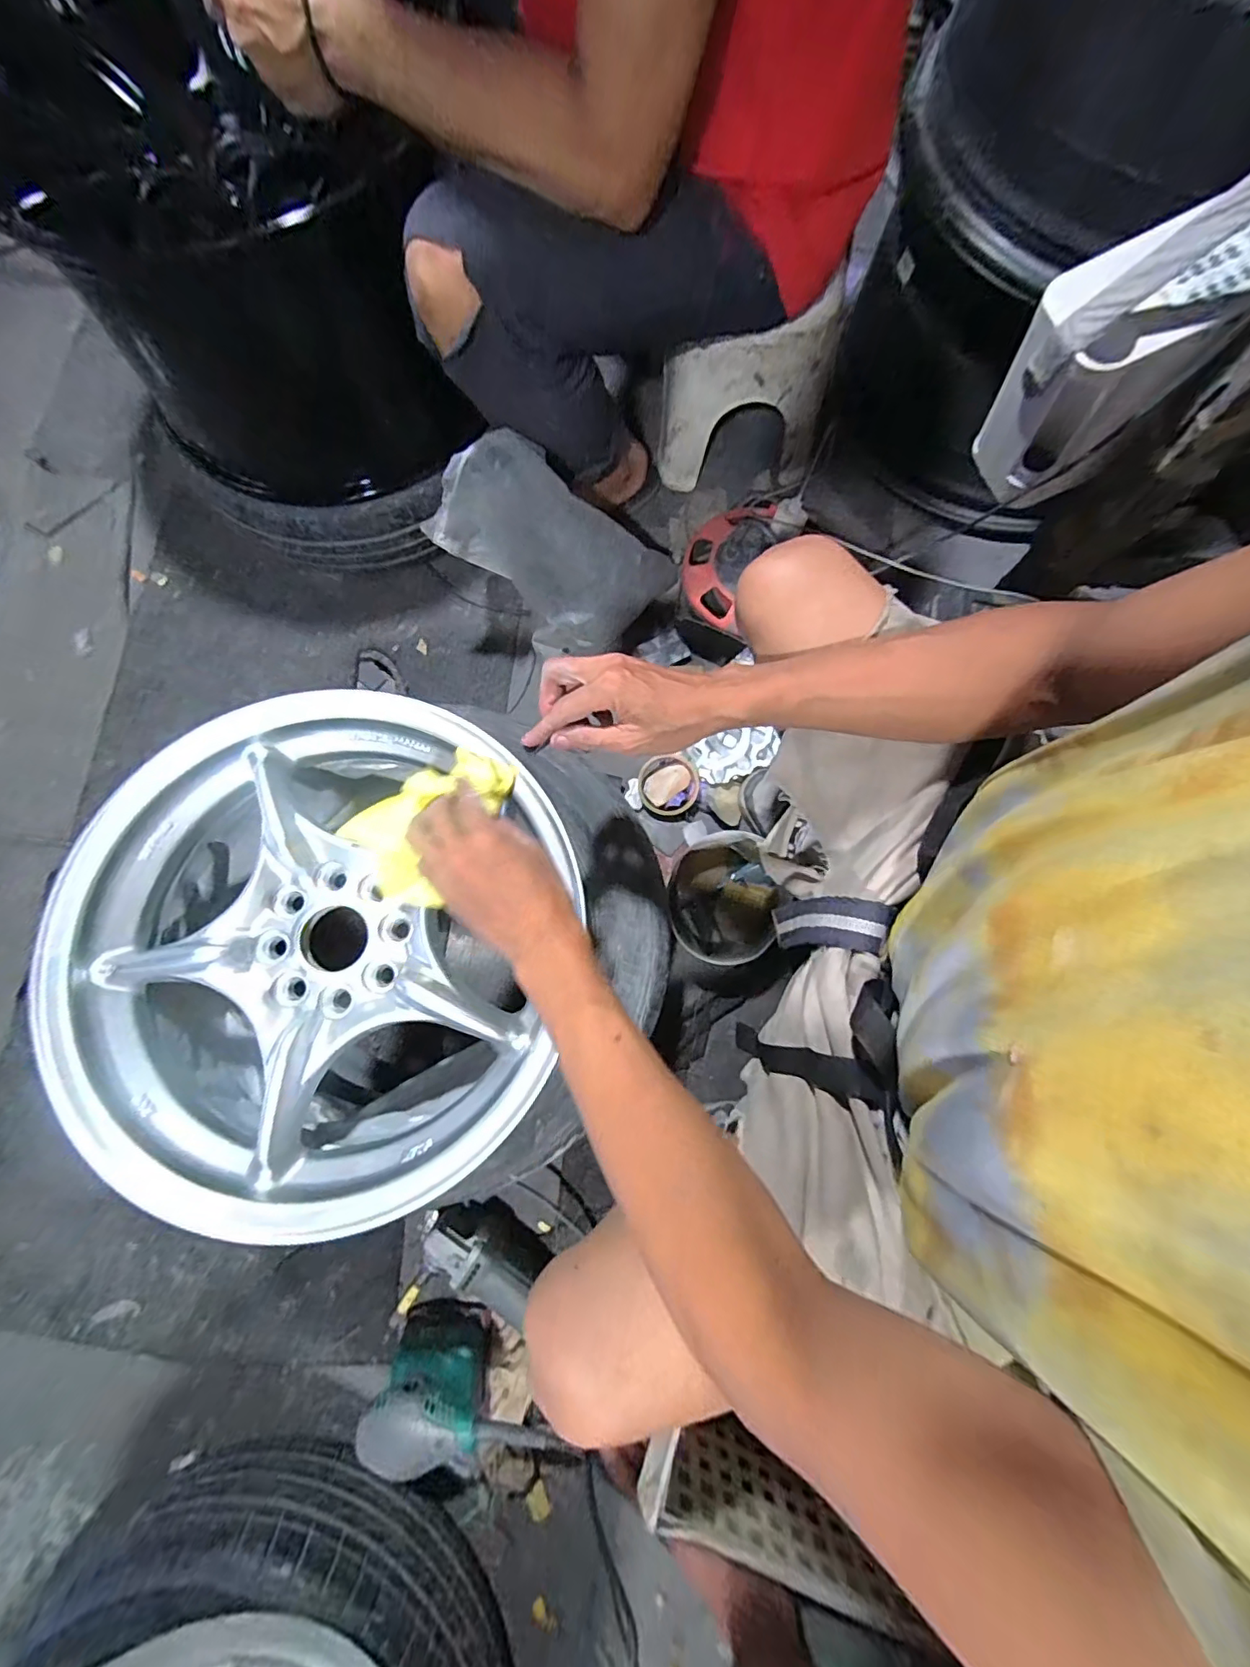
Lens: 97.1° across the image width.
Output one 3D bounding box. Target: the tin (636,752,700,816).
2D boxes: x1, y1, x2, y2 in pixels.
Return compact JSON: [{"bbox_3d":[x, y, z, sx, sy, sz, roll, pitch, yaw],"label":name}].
[{"bbox_3d":[0.062,-0.070,0.772,0.082,0.026,0.089,0,79,0],"label":"tin"}]

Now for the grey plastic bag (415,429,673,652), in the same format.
[{"bbox_3d":[-0.097,-0.352,0.726,0.191,0.316,0.086,-34,46,33],"label":"grey plastic bag"}]

